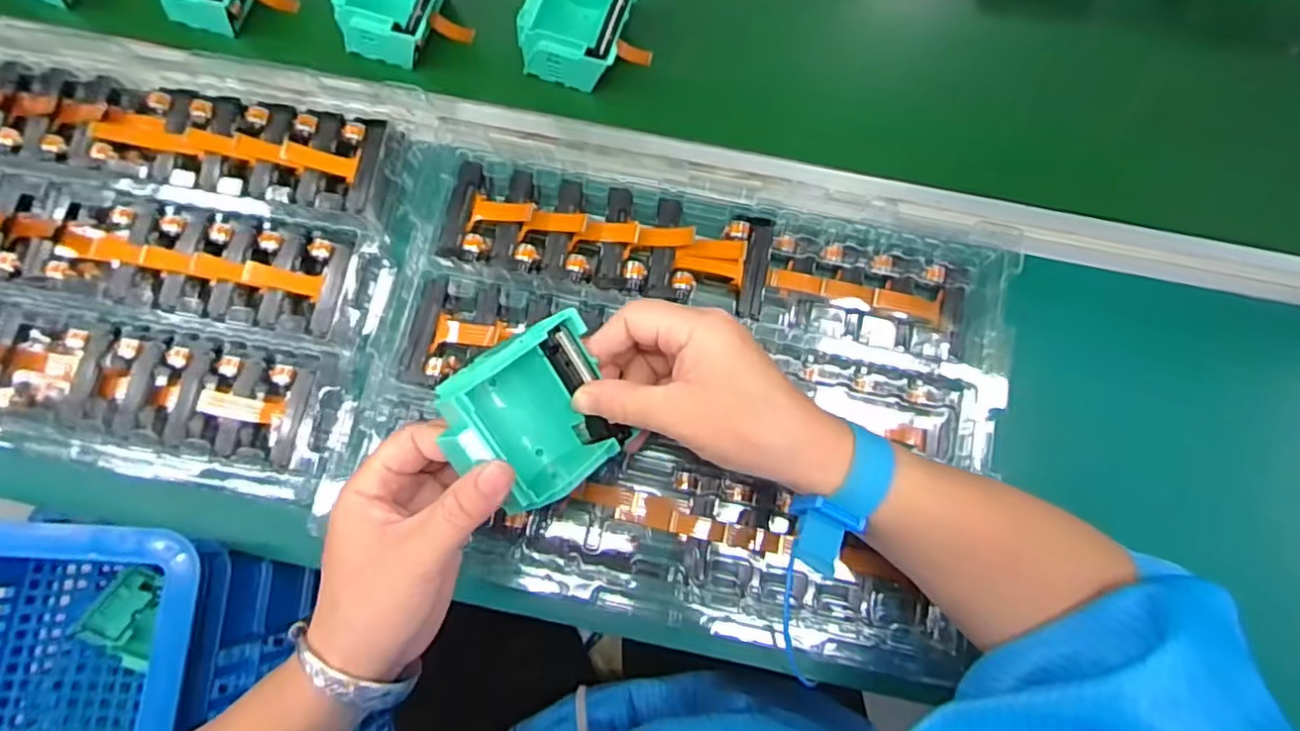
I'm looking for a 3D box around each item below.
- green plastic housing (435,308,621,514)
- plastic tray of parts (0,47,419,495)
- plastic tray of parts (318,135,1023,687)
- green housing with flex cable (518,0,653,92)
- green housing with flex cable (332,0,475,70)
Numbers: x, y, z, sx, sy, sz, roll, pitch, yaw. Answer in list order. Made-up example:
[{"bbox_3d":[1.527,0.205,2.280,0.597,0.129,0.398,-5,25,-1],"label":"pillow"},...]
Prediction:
[{"bbox_3d":[-0.056,0.024,0.313,0.080,0.046,0.080,-39,102,-21],"label":"green plastic housing"},{"bbox_3d":[-0.362,-0.074,0.401,0.379,0.022,0.253,10,77,3],"label":"plastic tray of parts"},{"bbox_3d":[0.015,0.020,0.396,0.385,0.039,0.264,12,77,3],"label":"plastic tray of parts"},{"bbox_3d":[-0.048,-0.244,0.462,0.088,0.037,0.075,23,78,5],"label":"green housing with flex cable"},{"bbox_3d":[-0.183,-0.262,0.475,0.093,0.048,0.078,16,77,4],"label":"green housing with flex cable"}]

